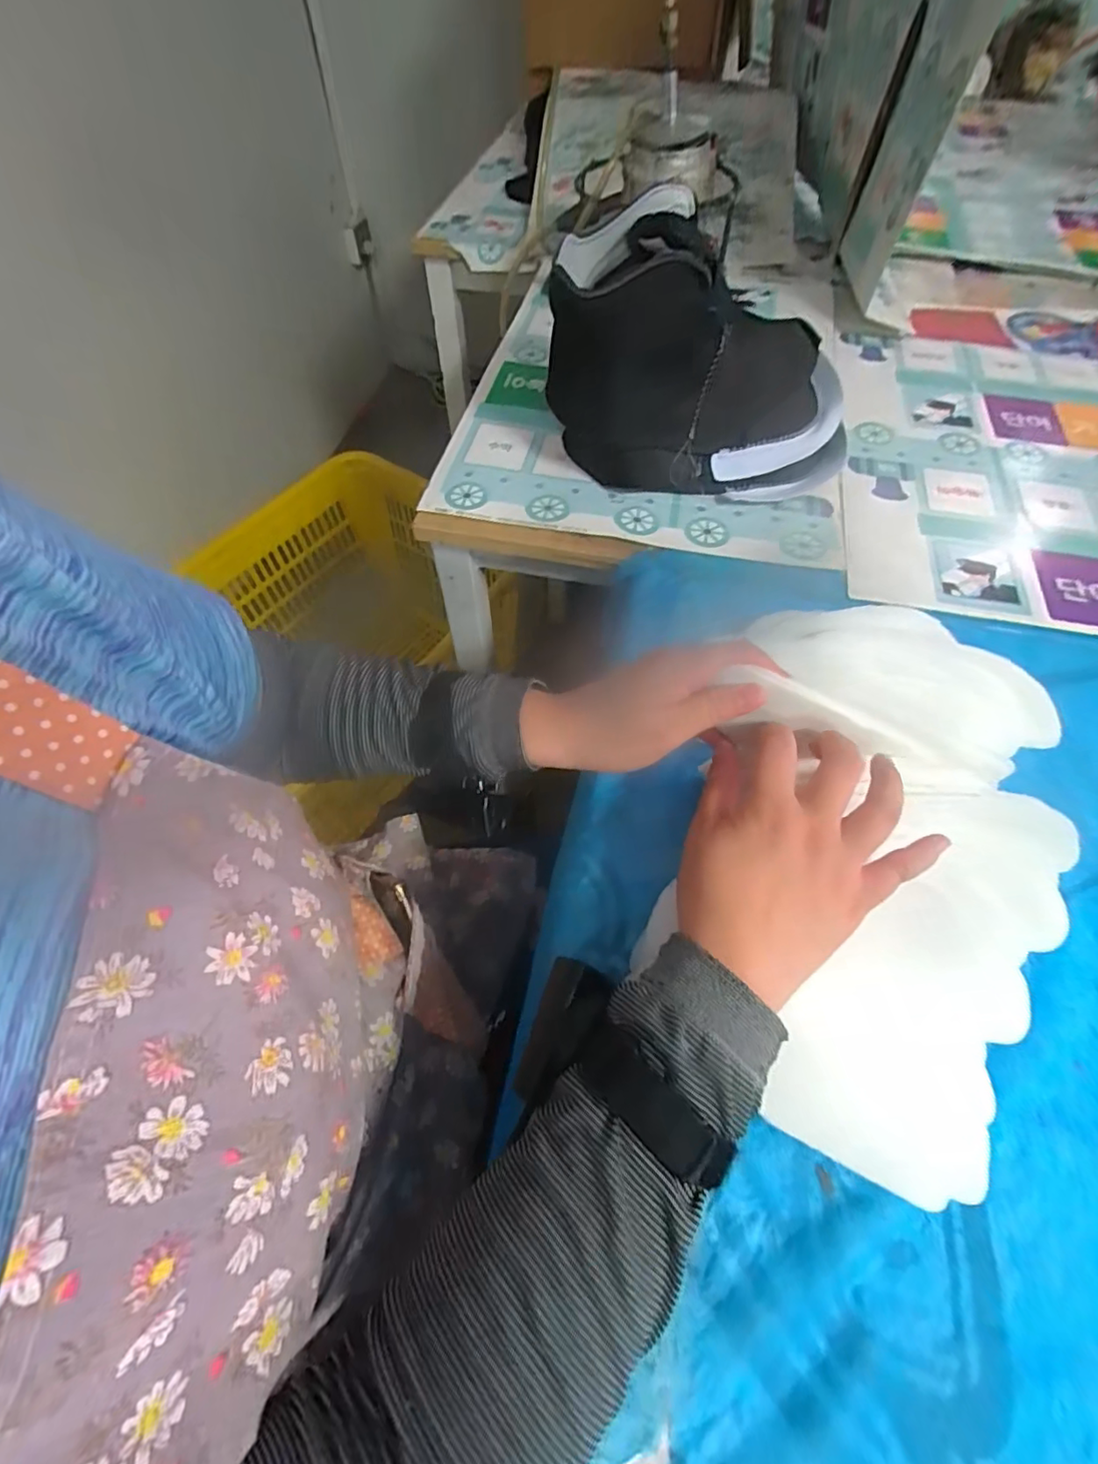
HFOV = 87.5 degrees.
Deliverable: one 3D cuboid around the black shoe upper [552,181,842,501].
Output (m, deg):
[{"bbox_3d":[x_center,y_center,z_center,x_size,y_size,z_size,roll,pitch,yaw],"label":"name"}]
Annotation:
[{"bbox_3d":[0.142,-0.322,0.504,0.269,0.178,0.123,3,59,1],"label":"black shoe upper"}]

